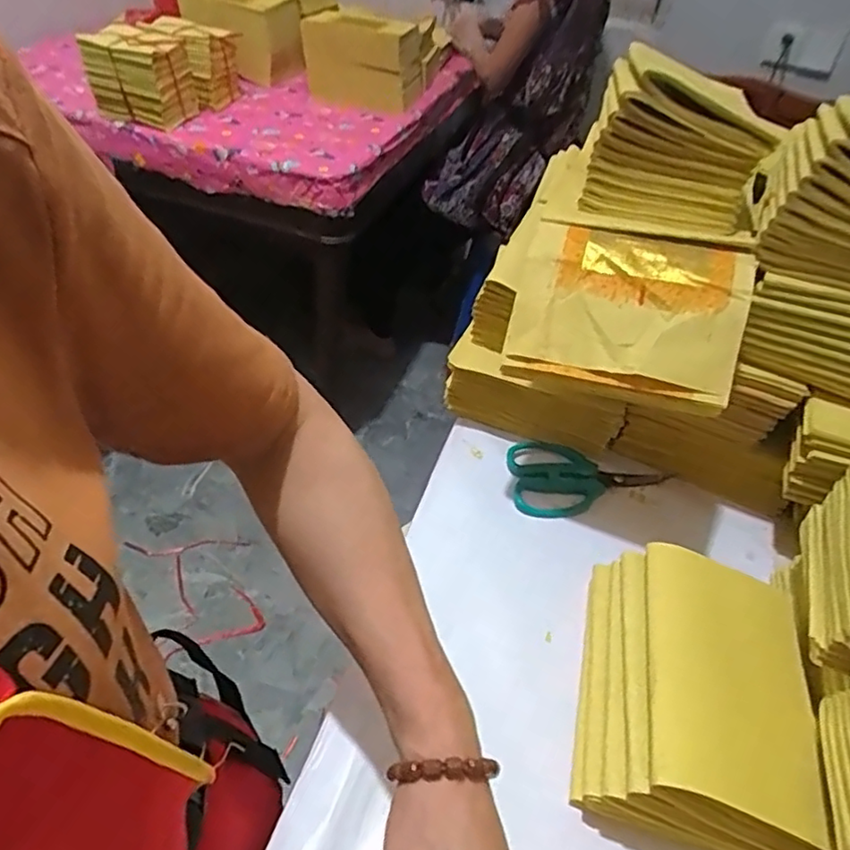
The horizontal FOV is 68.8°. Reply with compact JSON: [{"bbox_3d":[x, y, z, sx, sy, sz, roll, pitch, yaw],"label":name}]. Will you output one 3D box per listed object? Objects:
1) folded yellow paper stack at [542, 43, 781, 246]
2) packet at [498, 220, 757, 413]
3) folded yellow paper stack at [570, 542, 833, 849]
[{"bbox_3d":[0.183,-0.193,0.462,0.141,0.096,0.059,22,46,14],"label":"folded yellow paper stack"},{"bbox_3d":[0.145,-0.085,0.456,0.159,0.022,0.127,13,78,20],"label":"packet"},{"bbox_3d":[0.174,0.165,0.396,0.136,0.072,0.168,14,45,6],"label":"folded yellow paper stack"}]

